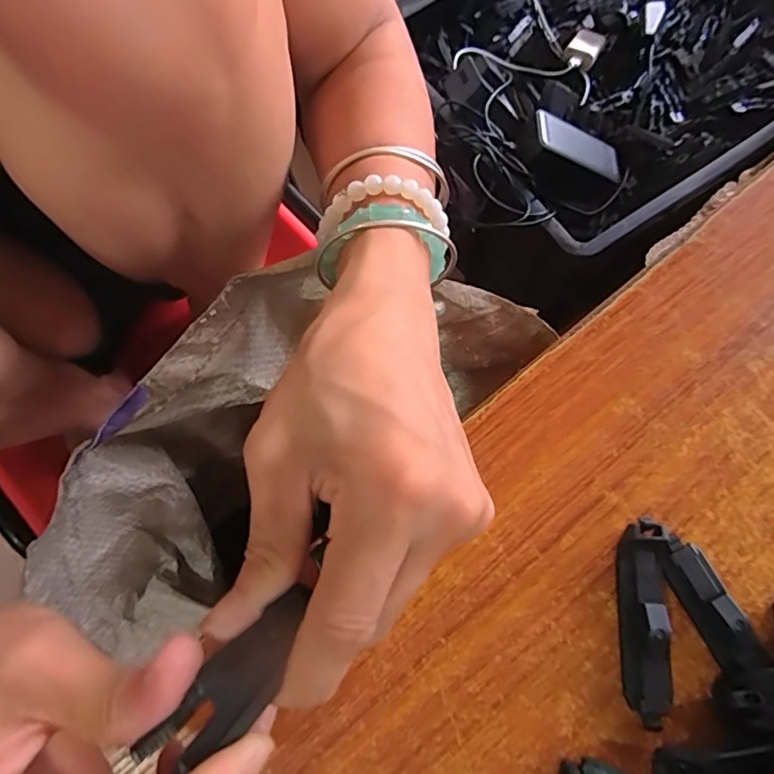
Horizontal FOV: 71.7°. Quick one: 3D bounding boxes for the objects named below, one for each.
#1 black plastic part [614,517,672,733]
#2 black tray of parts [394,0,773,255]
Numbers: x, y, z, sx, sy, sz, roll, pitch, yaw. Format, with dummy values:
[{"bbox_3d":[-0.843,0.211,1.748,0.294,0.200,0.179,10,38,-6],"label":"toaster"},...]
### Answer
[{"bbox_3d":[0.103,0.093,0.213,0.016,0.016,0.076,3,74,2],"label":"black plastic part"},{"bbox_3d":[0.328,-0.458,0.690,0.583,0.077,0.430,-34,76,-7],"label":"black tray of parts"}]

